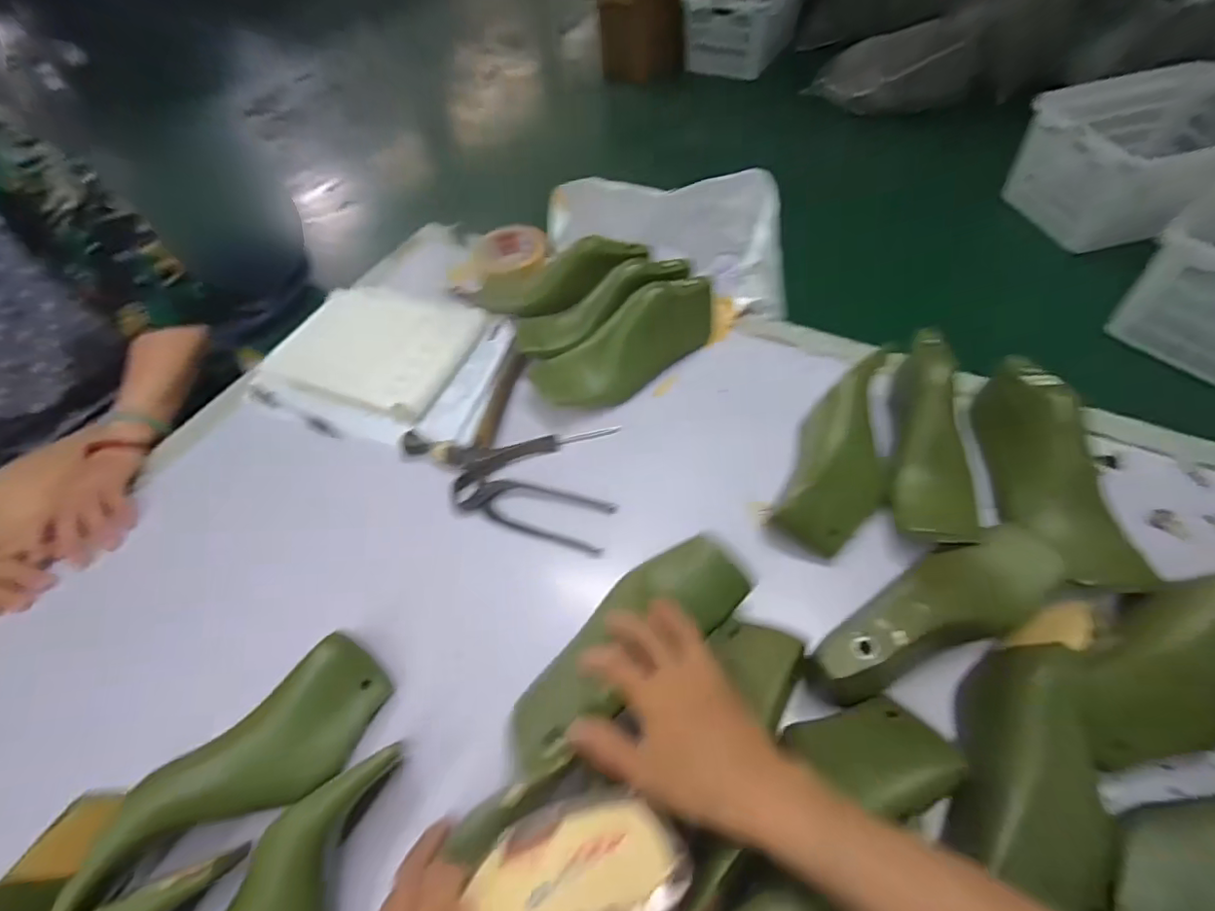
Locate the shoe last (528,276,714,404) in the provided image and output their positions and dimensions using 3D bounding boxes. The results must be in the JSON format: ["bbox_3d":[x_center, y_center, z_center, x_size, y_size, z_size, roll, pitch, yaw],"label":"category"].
[{"bbox_3d":[0.027,-0.127,0.631,0.236,0.079,0.065,-28,57,-15],"label":"shoe last"}]

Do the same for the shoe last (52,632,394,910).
[{"bbox_3d":[-0.276,0.237,0.417,0.229,0.063,0.075,-31,56,-35],"label":"shoe last"}]

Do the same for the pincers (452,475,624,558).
[{"bbox_3d":[-0.079,0.052,0.585,0.173,0.022,0.061,15,57,16],"label":"pincers"}]

